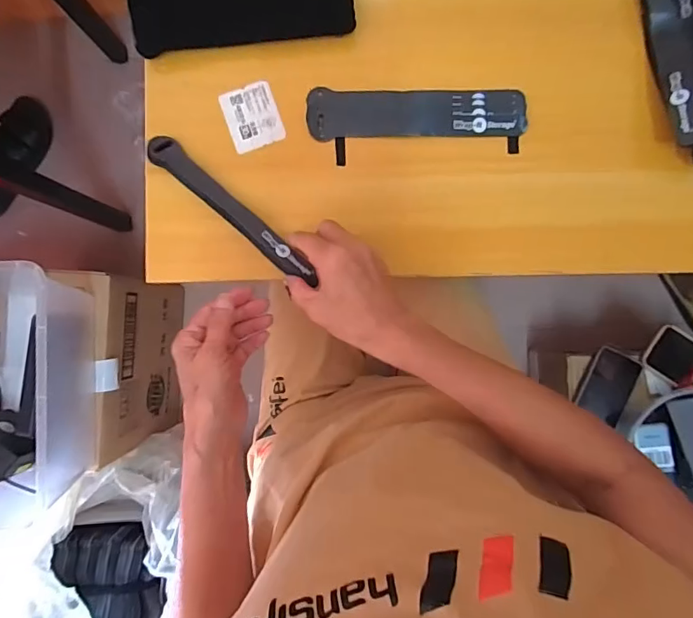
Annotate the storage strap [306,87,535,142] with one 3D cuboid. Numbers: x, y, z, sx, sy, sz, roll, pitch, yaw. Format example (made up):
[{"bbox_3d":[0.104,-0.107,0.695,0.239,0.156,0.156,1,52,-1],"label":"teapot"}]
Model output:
[{"bbox_3d":[0.065,-0.182,0.426,0.199,0.009,0.044,1,90,1],"label":"storage strap"}]

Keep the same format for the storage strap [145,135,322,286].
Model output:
[{"bbox_3d":[-0.103,-0.088,0.411,0.190,0.012,0.023,41,91,6],"label":"storage strap"}]

